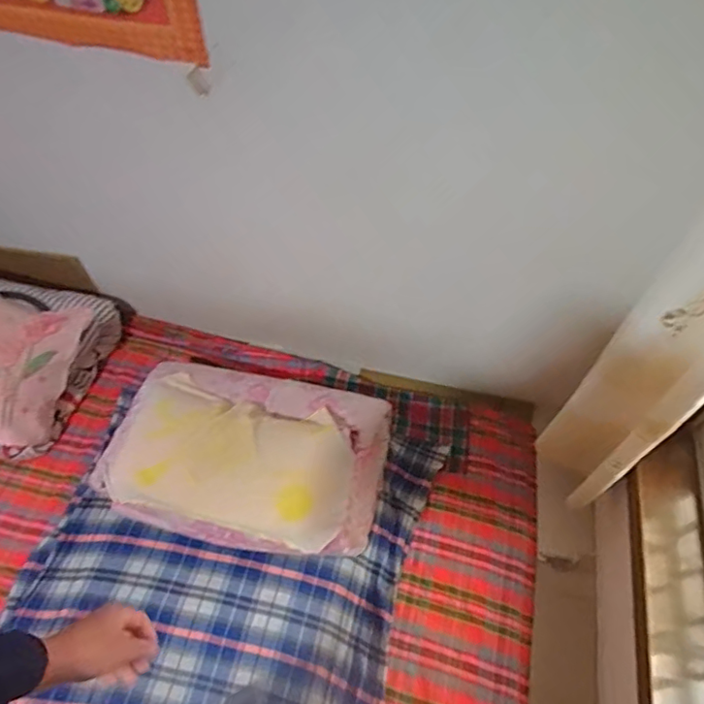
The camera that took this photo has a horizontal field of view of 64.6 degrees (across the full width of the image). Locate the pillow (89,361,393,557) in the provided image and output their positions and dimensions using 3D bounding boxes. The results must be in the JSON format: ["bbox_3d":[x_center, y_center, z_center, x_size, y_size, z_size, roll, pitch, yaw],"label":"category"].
[{"bbox_3d":[-0.296,0.239,1.505,0.753,0.213,0.466,13,54,9],"label":"pillow"}]

